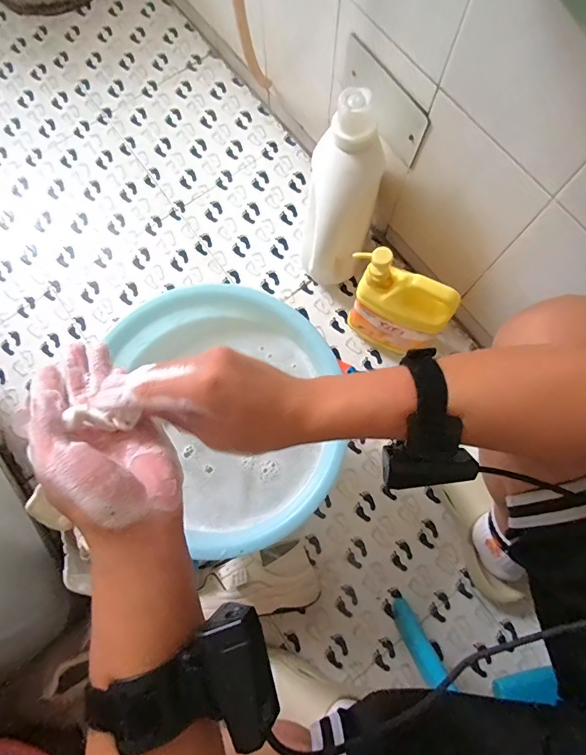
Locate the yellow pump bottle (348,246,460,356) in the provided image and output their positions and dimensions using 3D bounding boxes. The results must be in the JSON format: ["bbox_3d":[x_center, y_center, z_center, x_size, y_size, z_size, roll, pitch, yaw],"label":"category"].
[{"bbox_3d":[0.167,-0.110,0.715,0.162,0.261,0.059,29,79,7],"label":"yellow pump bottle"}]

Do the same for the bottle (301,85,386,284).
[{"bbox_3d":[0.079,-0.275,0.663,0.117,0.301,0.100,4,49,1],"label":"bottle"}]

